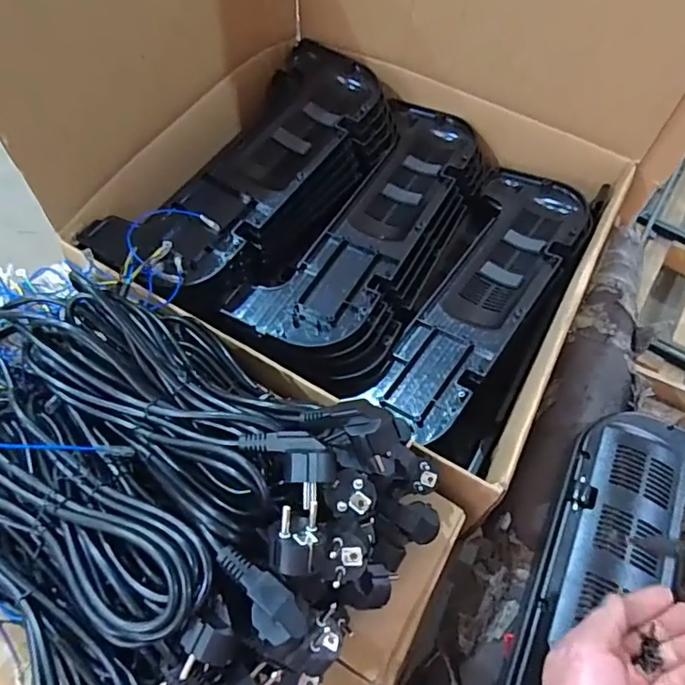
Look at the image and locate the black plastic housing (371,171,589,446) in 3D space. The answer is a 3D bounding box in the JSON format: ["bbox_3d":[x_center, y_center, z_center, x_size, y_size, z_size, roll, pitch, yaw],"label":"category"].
[{"bbox_3d":[0.189,-0.064,0.703,0.147,0.044,0.461,27,61,12],"label":"black plastic housing"}]

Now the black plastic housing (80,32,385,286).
[{"bbox_3d":[-0.120,-0.245,0.760,0.181,0.073,0.489,28,62,13],"label":"black plastic housing"}]

